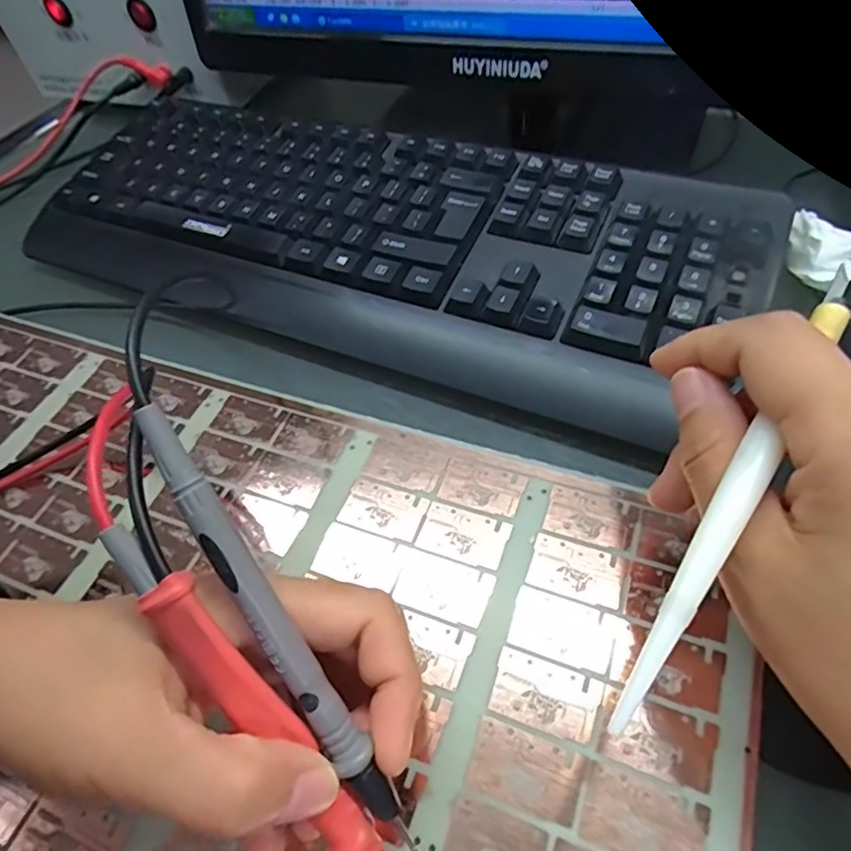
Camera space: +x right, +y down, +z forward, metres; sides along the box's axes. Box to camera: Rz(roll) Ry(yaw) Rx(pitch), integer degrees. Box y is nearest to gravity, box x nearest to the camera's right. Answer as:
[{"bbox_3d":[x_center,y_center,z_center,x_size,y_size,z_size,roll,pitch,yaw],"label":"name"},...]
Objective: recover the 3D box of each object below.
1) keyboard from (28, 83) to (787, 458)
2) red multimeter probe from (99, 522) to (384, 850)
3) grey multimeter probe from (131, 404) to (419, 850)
[{"bbox_3d":[-0.040,-0.113,0.333,0.408,0.040,0.162,21,59,20],"label":"keyboard"},{"bbox_3d":[-0.042,0.081,0.153,0.014,0.012,0.131,-36,100,-19],"label":"red multimeter probe"},{"bbox_3d":[-0.040,0.055,0.151,0.010,0.007,0.132,-31,96,-16],"label":"grey multimeter probe"}]

